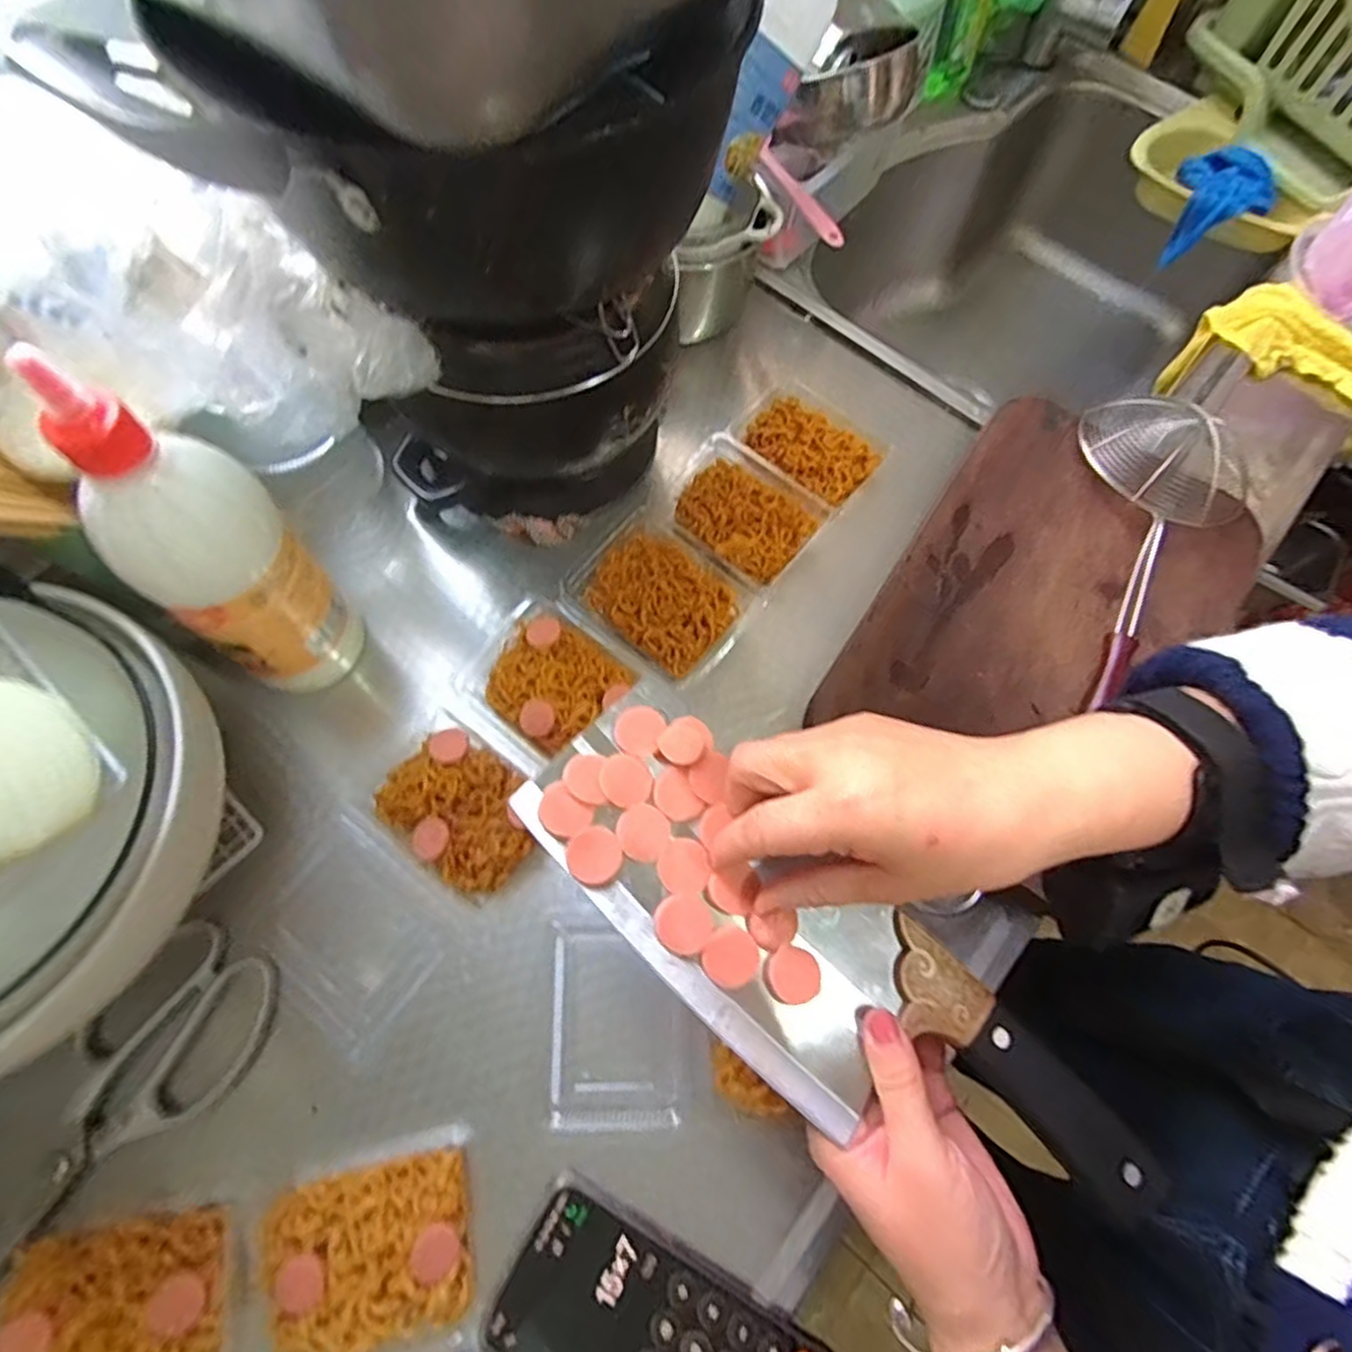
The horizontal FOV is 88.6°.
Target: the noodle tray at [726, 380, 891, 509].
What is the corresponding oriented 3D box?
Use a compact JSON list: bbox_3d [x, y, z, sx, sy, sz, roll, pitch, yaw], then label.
[{"bbox_3d":[0.101,-0.184,0.546,0.108,0.023,0.087,35,70,10],"label":"noodle tray"}]

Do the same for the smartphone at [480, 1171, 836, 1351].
[{"bbox_3d":[-0.007,0.323,0.331,0.160,0.014,0.078,28,69,8],"label":"smartphone"}]

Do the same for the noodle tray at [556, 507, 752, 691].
[{"bbox_3d":[-0.014,-0.059,0.481,0.126,0.028,0.088,38,70,11],"label":"noodle tray"}]

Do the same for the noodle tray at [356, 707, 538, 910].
[{"bbox_3d":[-0.130,0.079,0.418,0.099,0.022,0.076,36,70,11],"label":"noodle tray"}]

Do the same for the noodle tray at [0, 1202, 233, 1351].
[{"bbox_3d":[-0.261,0.297,0.319,0.098,0.017,0.077,-6,68,-6],"label":"noodle tray"}]

